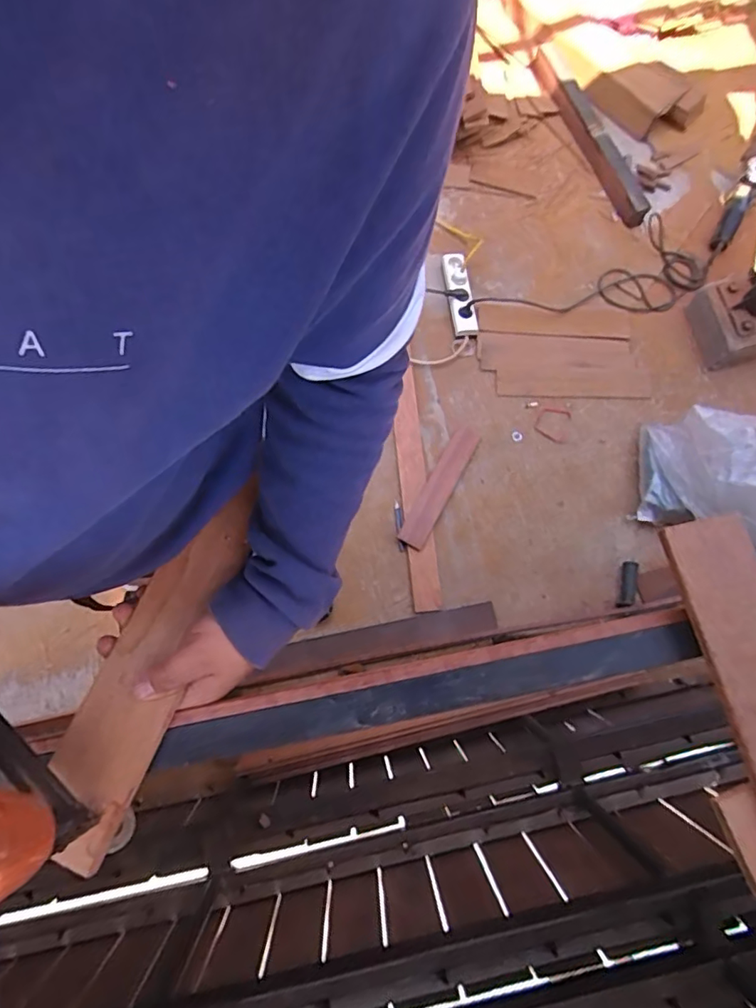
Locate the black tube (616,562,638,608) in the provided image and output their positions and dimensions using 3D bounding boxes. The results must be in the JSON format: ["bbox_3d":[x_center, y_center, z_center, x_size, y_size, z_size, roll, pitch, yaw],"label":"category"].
[{"bbox_3d":[0.594,0.192,1.279,0.032,0.025,0.108,10,86,2],"label":"black tube"}]

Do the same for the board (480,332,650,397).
[{"bbox_3d":[0.478,-0.365,1.426,0.433,0.031,0.190,3,73,0],"label":"board"}]

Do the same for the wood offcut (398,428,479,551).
[{"bbox_3d":[0.152,-0.044,1.326,0.070,0.009,0.331,27,76,6],"label":"wood offcut"}]

